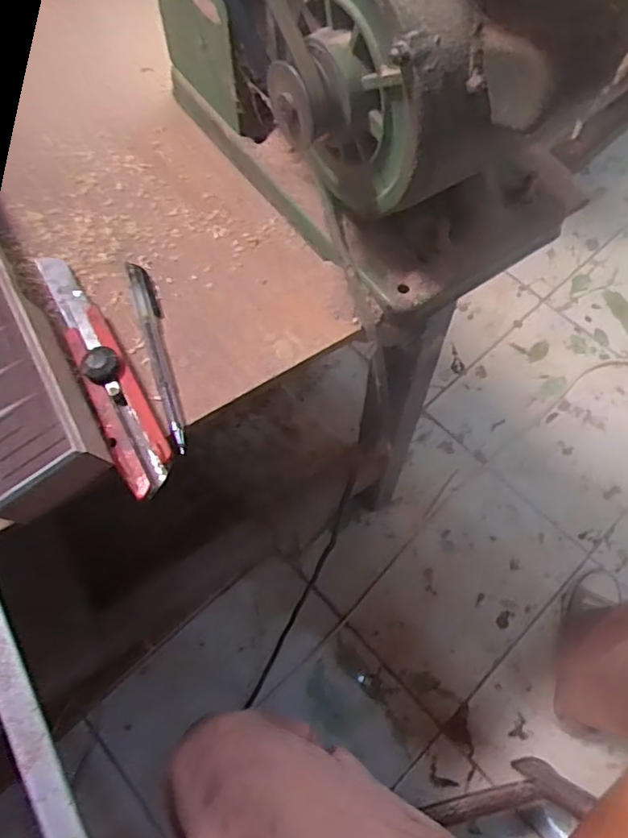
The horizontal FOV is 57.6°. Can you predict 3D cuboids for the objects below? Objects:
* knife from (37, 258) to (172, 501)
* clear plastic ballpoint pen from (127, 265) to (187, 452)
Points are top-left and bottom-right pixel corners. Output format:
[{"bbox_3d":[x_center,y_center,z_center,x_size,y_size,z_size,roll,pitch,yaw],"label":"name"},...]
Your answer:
[{"bbox_3d":[-0.134,-0.038,0.353,0.028,0.022,0.188,-28,66,-12],"label":"knife"},{"bbox_3d":[-0.097,-0.043,0.361,0.014,0.015,0.136,-18,64,-8],"label":"clear plastic ballpoint pen"}]

